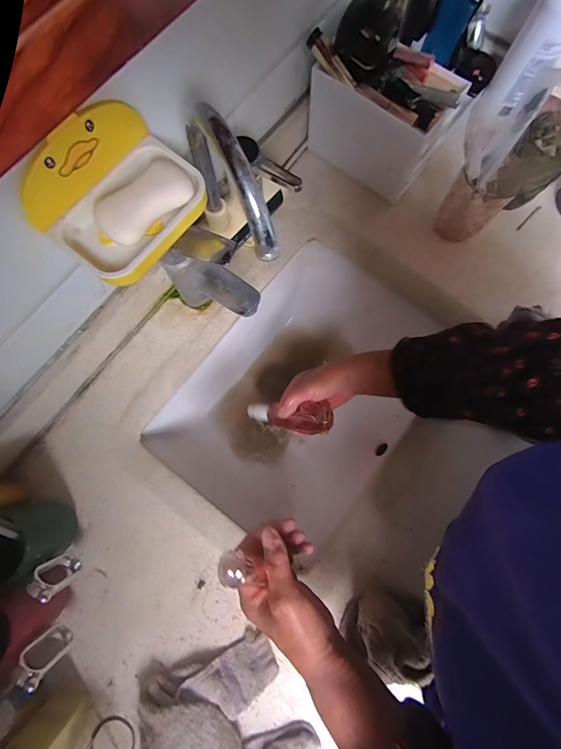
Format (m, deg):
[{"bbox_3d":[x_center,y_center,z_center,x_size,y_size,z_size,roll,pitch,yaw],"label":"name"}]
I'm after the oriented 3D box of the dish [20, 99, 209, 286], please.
[{"bbox_3d":[-0.139,-0.158,0.292,0.094,0.072,0.137,42,81,9],"label":"dish"}]

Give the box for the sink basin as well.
[{"bbox_3d":[0.054,0.006,0.560,0.347,0.153,0.474,38,80,8],"label":"sink basin"}]

